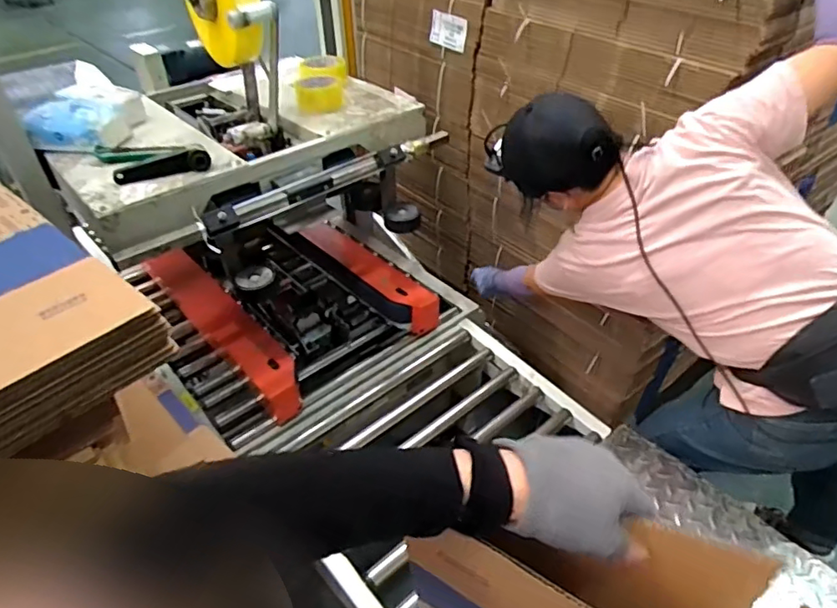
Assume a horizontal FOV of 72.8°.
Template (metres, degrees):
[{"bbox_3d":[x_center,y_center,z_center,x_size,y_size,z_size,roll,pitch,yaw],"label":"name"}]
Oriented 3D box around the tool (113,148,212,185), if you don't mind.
[{"bbox_3d":[-0.447,-0.236,0.995,0.160,0.041,0.031,-18,43,-19],"label":"tool"}]

